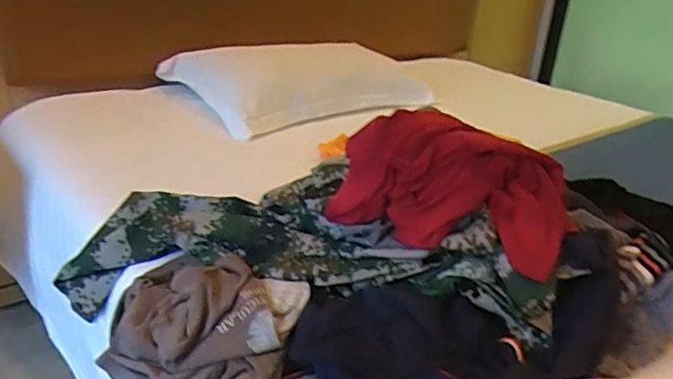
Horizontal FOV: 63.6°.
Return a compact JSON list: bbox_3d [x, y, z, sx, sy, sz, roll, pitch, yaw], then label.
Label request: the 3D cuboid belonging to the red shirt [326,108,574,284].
[{"bbox_3d":[0.133,-0.009,0.654,0.280,0.117,0.142,13,25,18],"label":"red shirt"}]

